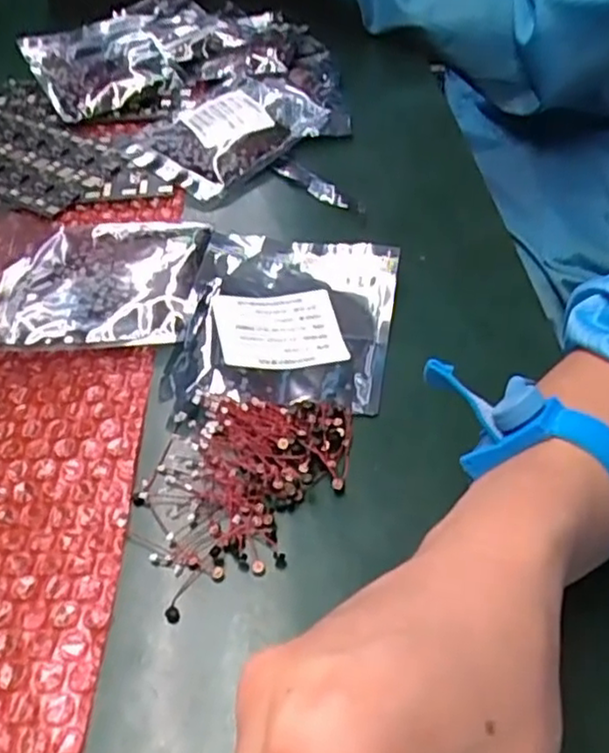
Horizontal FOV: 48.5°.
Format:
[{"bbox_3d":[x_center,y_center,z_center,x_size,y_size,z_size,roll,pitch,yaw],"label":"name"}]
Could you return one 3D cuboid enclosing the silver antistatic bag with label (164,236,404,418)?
[{"bbox_3d":[-0.008,-0.029,0.325,0.097,0.019,0.108,4,48,6],"label":"silver antistatic bag with label"}]

